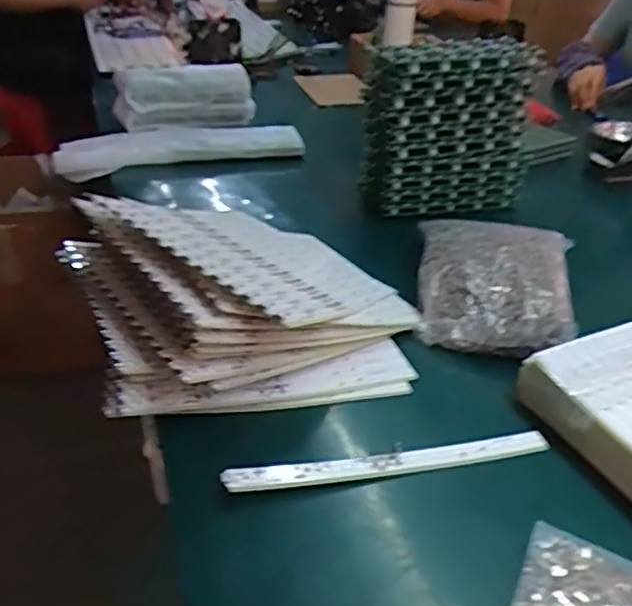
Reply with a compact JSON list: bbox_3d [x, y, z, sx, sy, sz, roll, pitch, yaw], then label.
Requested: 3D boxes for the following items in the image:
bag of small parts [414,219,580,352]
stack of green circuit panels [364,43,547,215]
[{"bbox_3d":[0.206,-0.030,0.729,0.171,0.067,0.227,9,34,10],"label":"bag of small parts"},{"bbox_3d":[0.200,-0.256,0.946,0.242,0.243,0.096,-7,35,-14],"label":"stack of green circuit panels"}]

